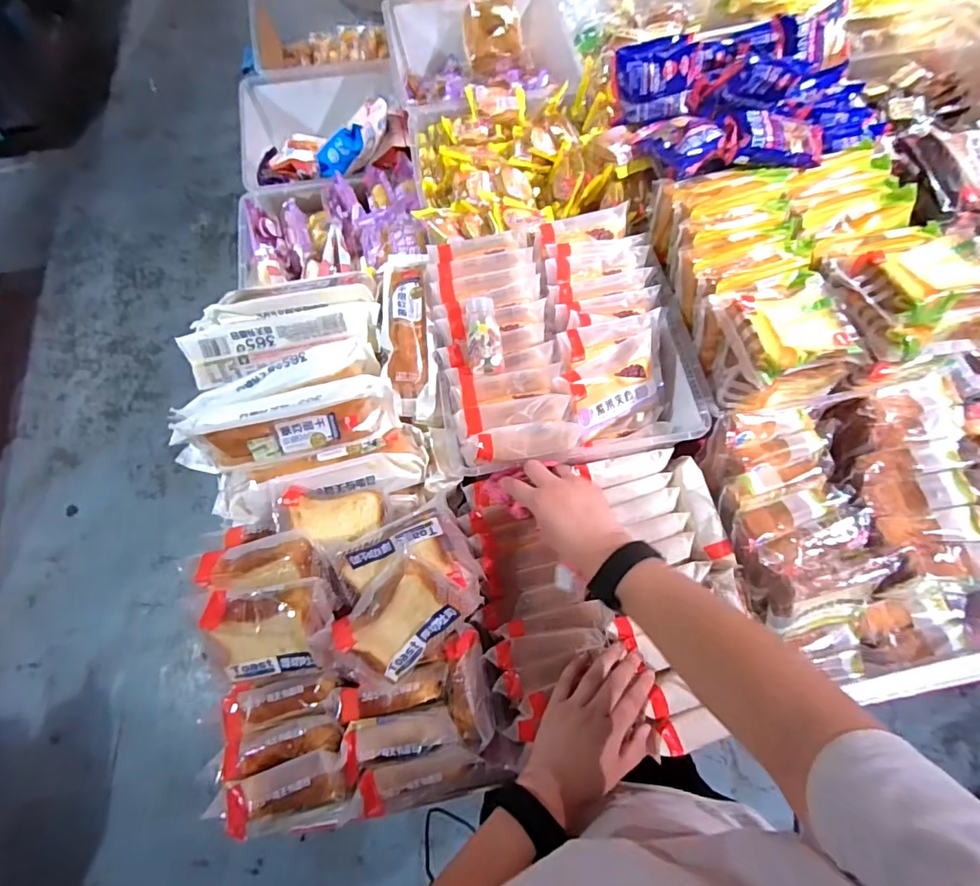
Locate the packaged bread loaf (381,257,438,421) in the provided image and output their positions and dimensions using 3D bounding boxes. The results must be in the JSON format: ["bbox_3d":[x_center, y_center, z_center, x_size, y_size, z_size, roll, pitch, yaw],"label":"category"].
[{"bbox_3d":[-0.105,-0.150,0.645,0.066,0.044,0.253,-6,68,-2],"label":"packaged bread loaf"}]

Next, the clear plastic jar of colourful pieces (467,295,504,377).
[{"bbox_3d":[-0.007,-0.126,0.588,0.040,0.029,0.090,-8,84,-2],"label":"clear plastic jar of colourful pieces"}]

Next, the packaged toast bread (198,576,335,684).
[{"bbox_3d":[-0.220,0.185,0.503,0.127,0.045,0.100,-14,110,5],"label":"packaged toast bread"}]

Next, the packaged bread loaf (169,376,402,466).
[{"bbox_3d":[-0.237,-0.026,0.586,0.257,0.043,0.086,-7,68,-2],"label":"packaged bread loaf"}]

